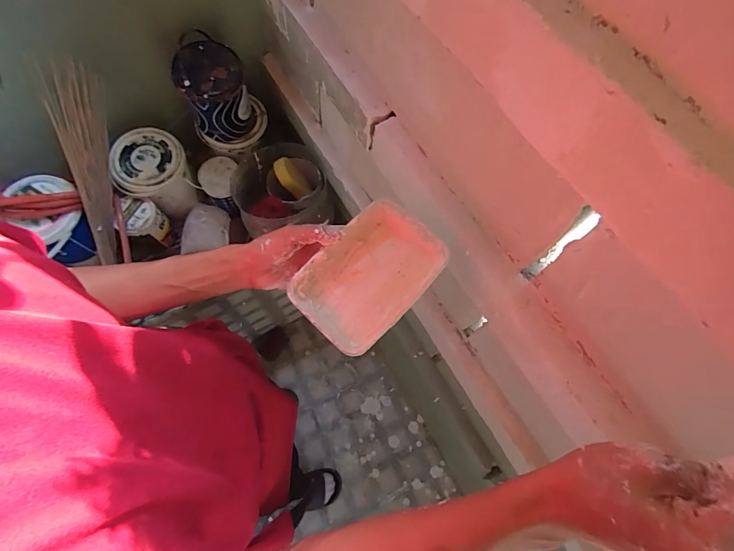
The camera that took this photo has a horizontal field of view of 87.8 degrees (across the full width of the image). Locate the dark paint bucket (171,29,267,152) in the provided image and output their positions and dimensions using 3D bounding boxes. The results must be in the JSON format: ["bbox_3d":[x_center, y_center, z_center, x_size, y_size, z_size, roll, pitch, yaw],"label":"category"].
[{"bbox_3d":[-0.354,-0.429,0.928,0.171,0.218,0.138,-9,68,-6],"label":"dark paint bucket"}]

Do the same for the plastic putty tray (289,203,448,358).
[{"bbox_3d":[0.005,0.000,0.443,0.113,0.046,0.175,40,72,14],"label":"plastic putty tray"}]

